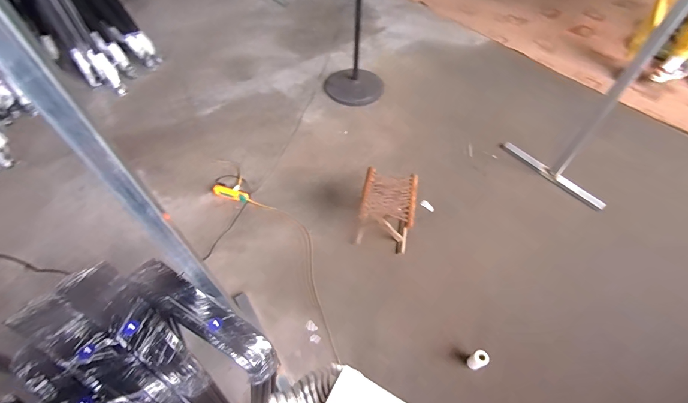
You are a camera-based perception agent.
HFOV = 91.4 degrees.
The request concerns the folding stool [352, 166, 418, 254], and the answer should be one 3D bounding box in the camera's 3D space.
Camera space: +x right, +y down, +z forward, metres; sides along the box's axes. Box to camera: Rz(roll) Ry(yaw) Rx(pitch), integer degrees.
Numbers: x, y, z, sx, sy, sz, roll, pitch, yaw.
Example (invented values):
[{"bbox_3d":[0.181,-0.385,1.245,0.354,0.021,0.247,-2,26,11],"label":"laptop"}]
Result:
[{"bbox_3d":[0.200,0.043,1.592,0.249,0.240,0.290,10,54,7],"label":"folding stool"}]

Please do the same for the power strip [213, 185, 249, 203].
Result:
[{"bbox_3d":[-0.616,-0.043,1.824,0.207,0.035,0.064,14,54,10],"label":"power strip"}]

